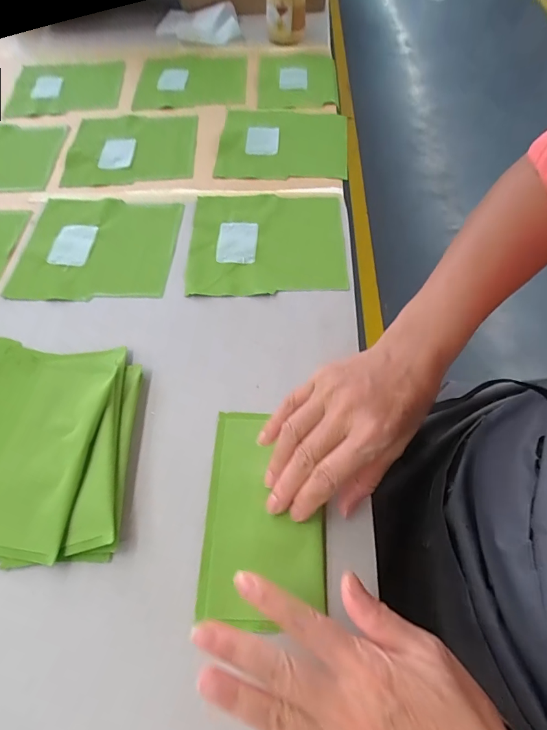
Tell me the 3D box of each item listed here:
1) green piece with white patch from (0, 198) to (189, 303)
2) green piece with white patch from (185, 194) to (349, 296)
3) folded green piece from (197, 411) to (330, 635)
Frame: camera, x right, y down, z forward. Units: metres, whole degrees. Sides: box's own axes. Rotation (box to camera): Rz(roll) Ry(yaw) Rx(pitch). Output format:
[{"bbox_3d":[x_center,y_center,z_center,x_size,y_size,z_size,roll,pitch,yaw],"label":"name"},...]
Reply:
[{"bbox_3d":[-0.191,-0.133,0.443,0.164,0.008,0.148,3,60,2],"label":"green piece with white patch"},{"bbox_3d":[-0.006,-0.139,0.441,0.164,0.010,0.149,0,60,1],"label":"green piece with white patch"},{"bbox_3d":[-0.007,0.105,0.300,0.085,0.007,0.148,1,60,1],"label":"folded green piece"}]

